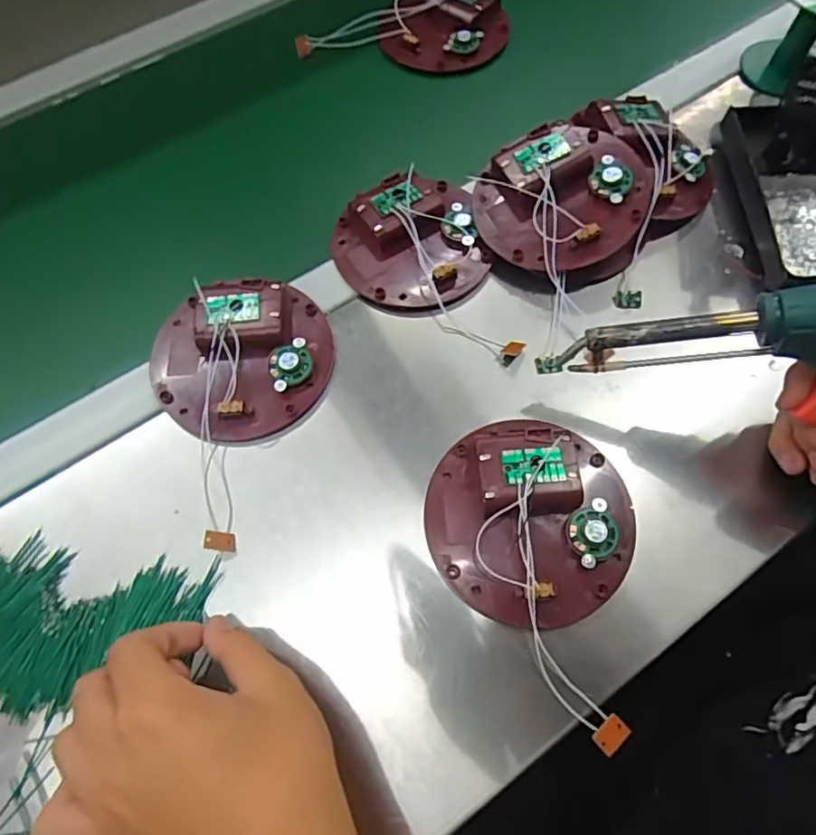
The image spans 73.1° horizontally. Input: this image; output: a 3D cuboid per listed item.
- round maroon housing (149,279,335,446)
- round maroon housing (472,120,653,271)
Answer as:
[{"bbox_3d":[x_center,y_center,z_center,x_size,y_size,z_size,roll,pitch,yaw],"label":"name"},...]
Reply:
[{"bbox_3d":[-0.113,-0.040,0.371,0.118,0.025,0.111,0,67,1],"label":"round maroon housing"},{"bbox_3d":[0.115,-0.158,0.405,0.123,0.042,0.115,-17,68,-7],"label":"round maroon housing"}]

